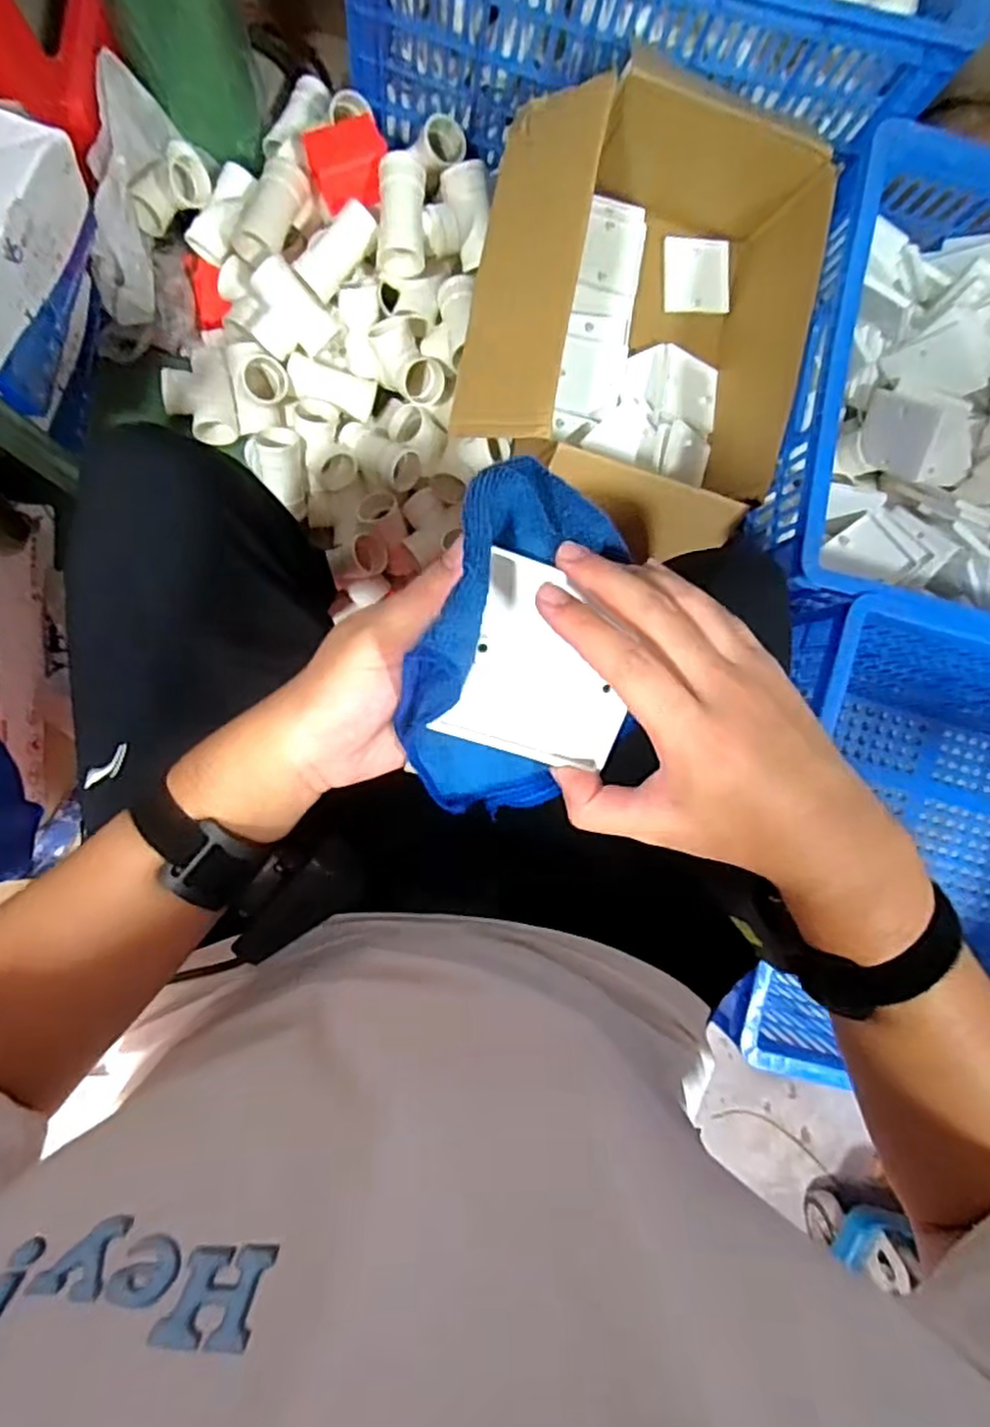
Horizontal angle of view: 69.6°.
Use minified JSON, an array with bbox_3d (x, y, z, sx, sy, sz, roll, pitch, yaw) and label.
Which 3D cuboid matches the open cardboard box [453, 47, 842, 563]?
[{"bbox_3d":[0.155,-0.439,0.793,0.347,0.202,0.488,9,88,-8],"label":"open cardboard box"}]

